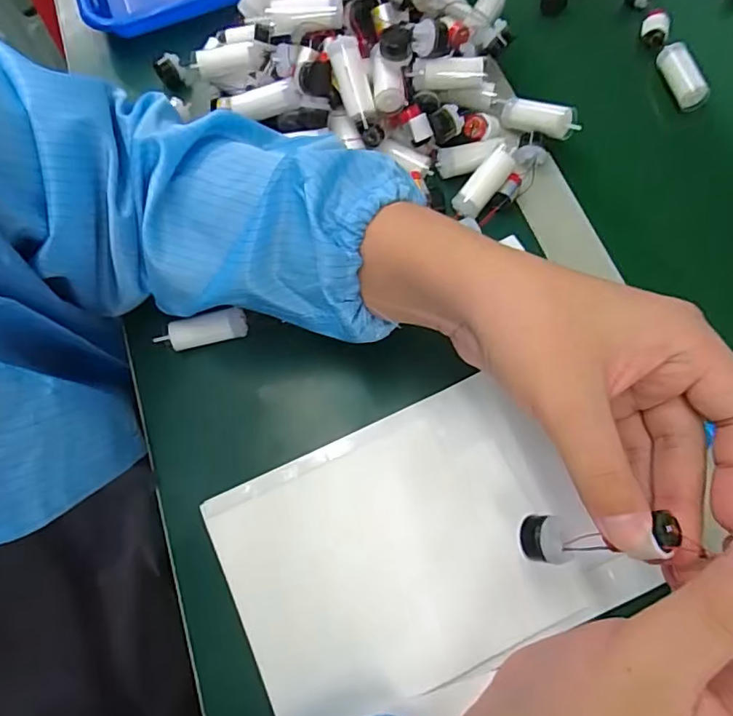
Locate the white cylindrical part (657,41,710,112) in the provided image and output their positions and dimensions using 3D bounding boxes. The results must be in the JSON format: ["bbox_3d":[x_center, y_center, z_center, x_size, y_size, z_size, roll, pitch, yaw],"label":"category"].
[{"bbox_3d":[0.242,-0.218,0.403,0.024,0.019,0.052,-18,72,-2],"label":"white cylindrical part"}]

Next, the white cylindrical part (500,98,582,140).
[{"bbox_3d":[0.123,-0.173,0.377,0.058,0.019,0.018,30,74,33],"label":"white cylindrical part"}]

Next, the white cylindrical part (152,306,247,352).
[{"bbox_3d":[-0.109,-0.017,0.346,0.060,0.016,0.016,-13,71,-2],"label":"white cylindrical part"}]

